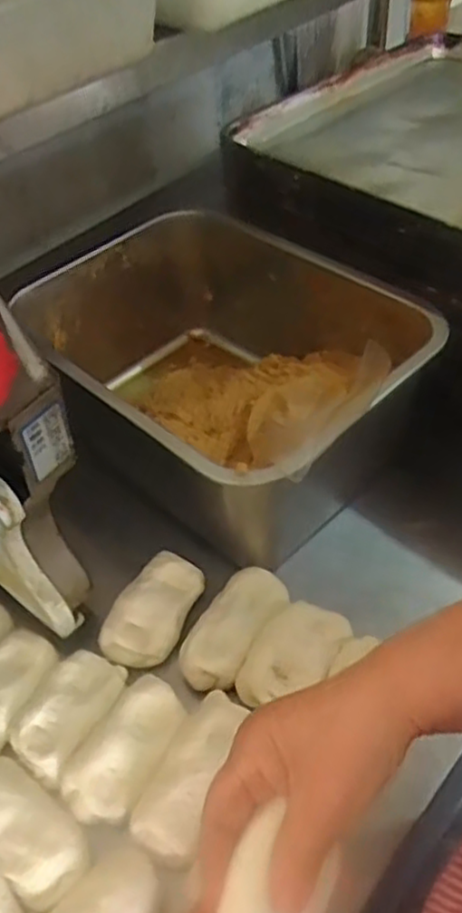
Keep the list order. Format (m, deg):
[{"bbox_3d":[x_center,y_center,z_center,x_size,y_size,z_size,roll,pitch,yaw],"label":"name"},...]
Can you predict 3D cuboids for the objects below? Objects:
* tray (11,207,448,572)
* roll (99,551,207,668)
[{"bbox_3d":[-0.017,-0.075,0.662,0.356,0.168,0.255,32,57,30],"label":"tray"},{"bbox_3d":[-0.062,0.122,0.567,0.054,0.028,0.094,17,50,20],"label":"roll"}]

